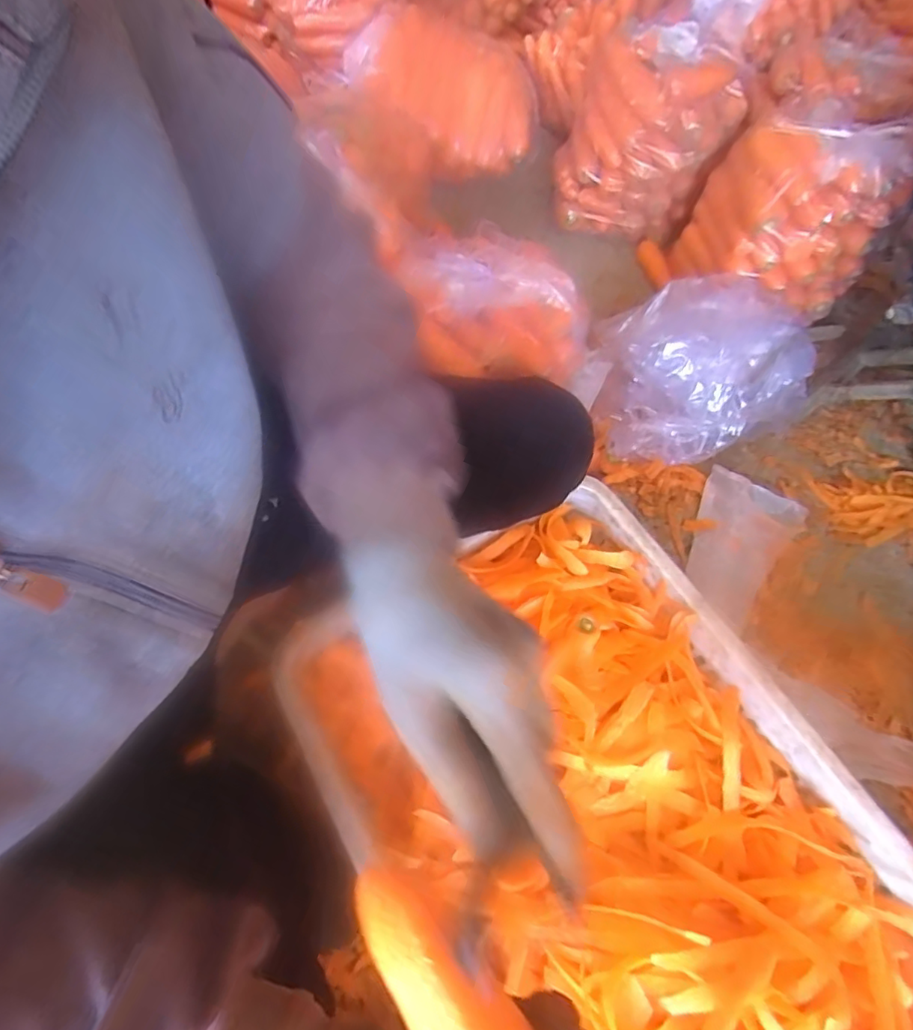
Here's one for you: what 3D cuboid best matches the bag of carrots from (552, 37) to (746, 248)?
[{"bbox_3d":[0.300,-0.613,0.929,0.266,0.282,0.133,36,68,14],"label":"bag of carrots"}]

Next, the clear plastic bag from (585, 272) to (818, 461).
[{"bbox_3d":[0.348,-0.218,0.822,0.286,0.150,0.233,-12,66,-8],"label":"clear plastic bag"}]

